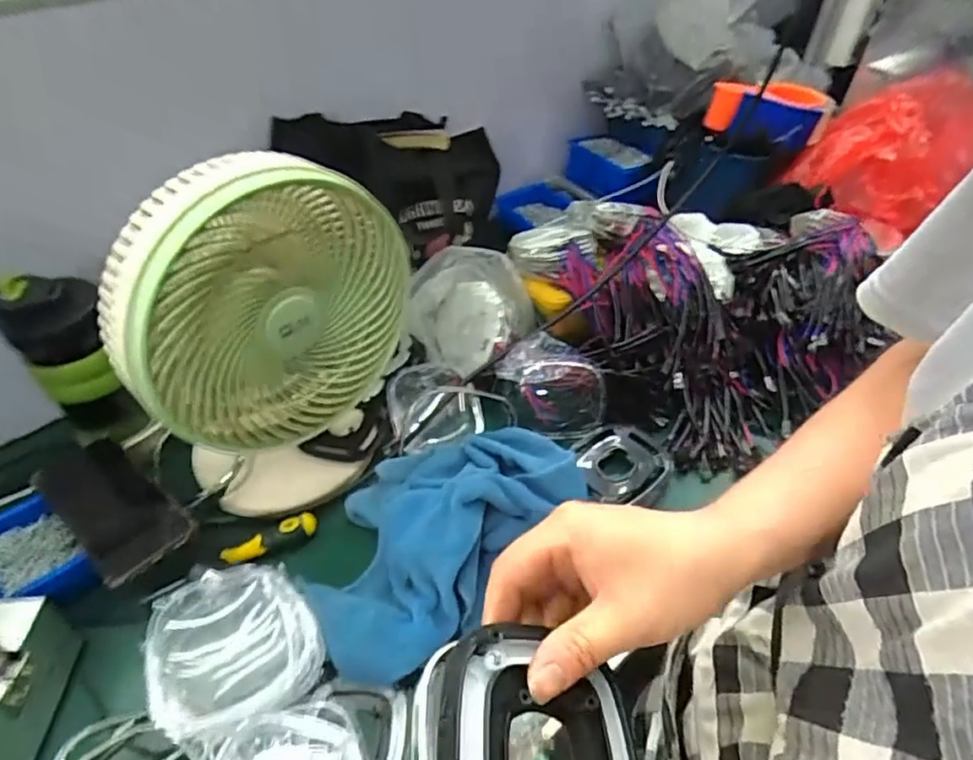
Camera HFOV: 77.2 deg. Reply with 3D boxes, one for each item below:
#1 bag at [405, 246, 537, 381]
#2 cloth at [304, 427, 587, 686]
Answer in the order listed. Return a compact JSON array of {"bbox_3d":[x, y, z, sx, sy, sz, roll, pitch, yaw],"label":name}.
[{"bbox_3d":[-0.019,-0.084,0.711,0.148,0.096,0.119,2,47,0],"label":"bag"},{"bbox_3d":[-0.033,0.127,0.568,0.292,0.070,0.175,-31,55,-27],"label":"cloth"}]

